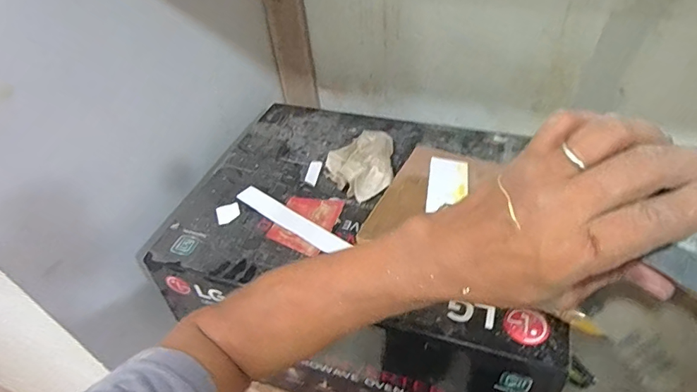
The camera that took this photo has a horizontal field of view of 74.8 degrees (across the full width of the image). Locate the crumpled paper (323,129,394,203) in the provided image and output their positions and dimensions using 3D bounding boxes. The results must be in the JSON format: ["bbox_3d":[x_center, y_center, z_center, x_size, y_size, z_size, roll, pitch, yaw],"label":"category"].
[{"bbox_3d":[0.018,-0.067,0.731,0.105,0.041,0.168,0,46,8],"label":"crumpled paper"}]

